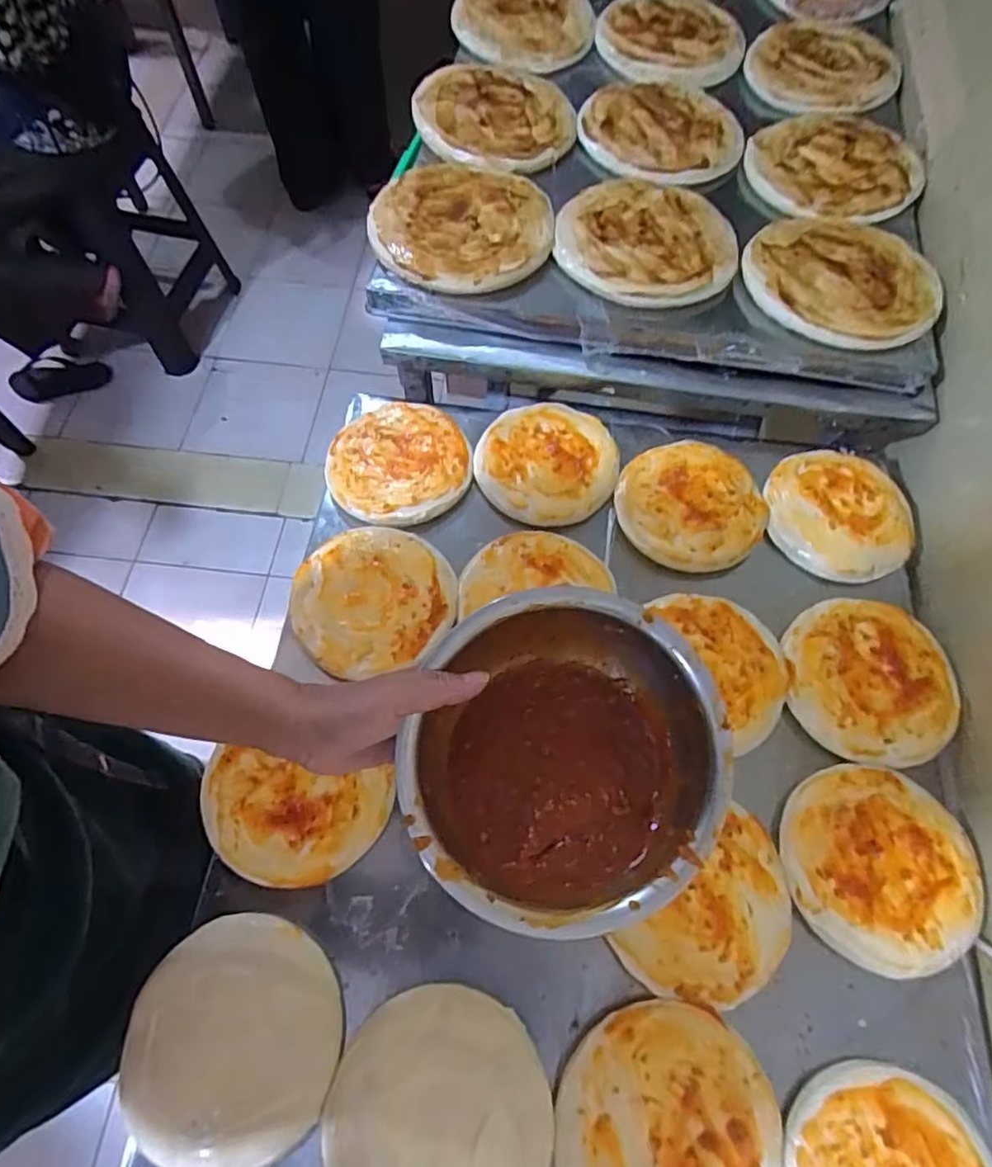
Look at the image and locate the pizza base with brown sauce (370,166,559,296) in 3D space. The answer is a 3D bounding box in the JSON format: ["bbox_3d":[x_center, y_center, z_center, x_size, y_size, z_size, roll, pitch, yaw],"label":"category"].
[{"bbox_3d":[-0.037,-0.400,0.701,0.194,0.023,0.185,3,65,1],"label":"pizza base with brown sauce"}]

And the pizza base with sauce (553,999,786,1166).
[{"bbox_3d":[0.120,0.371,0.425,0.146,0.009,0.146,-37,71,-17],"label":"pizza base with sauce"}]

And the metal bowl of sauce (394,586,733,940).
[{"bbox_3d":[0.039,0.108,0.404,0.193,0.080,0.193,1,82,-4],"label":"metal bowl of sauce"}]

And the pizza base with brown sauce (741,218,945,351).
[{"bbox_3d":[0.368,-0.328,0.674,0.197,0.017,0.184,12,65,4],"label":"pizza base with brown sauce"}]

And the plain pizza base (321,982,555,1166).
[{"bbox_3d":[-0.039,0.358,0.420,0.146,0.015,0.141,-24,68,-12],"label":"plain pizza base"}]

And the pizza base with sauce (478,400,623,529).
[{"bbox_3d":[0.054,-0.129,0.659,0.142,0.013,0.148,8,65,2],"label":"pizza base with sauce"}]

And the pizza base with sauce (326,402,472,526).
[{"bbox_3d":[-0.102,-0.129,0.656,0.144,0.017,0.149,1,65,-1],"label":"pizza base with sauce"}]

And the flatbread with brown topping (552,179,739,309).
[{"bbox_3d":[0.166,-0.381,0.695,0.189,0.026,0.190,10,65,3],"label":"flatbread with brown topping"}]

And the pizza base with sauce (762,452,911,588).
[{"bbox_3d":[0.348,-0.074,0.641,0.142,0.021,0.140,1,65,-1],"label":"pizza base with sauce"}]

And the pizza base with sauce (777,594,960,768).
[{"bbox_3d":[0.334,0.086,0.565,0.140,0.012,0.149,1,65,-1],"label":"pizza base with sauce"}]

